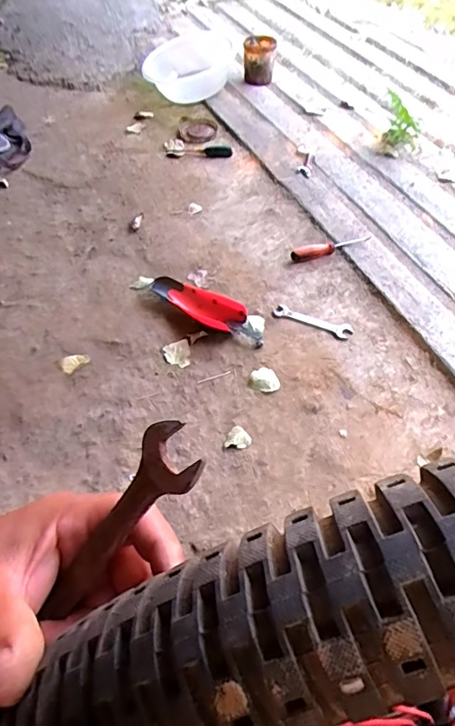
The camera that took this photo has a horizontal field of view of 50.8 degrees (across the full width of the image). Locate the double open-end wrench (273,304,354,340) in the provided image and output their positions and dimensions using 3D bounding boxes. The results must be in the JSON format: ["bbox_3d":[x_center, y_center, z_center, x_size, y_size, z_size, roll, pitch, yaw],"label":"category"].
[{"bbox_3d":[0.188,-0.093,1.053,0.177,0.006,0.041,21,56,17],"label":"double open-end wrench"}]

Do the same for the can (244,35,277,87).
[{"bbox_3d":[0.102,-0.967,1.529,0.102,0.123,0.084,8,50,4],"label":"can"}]

